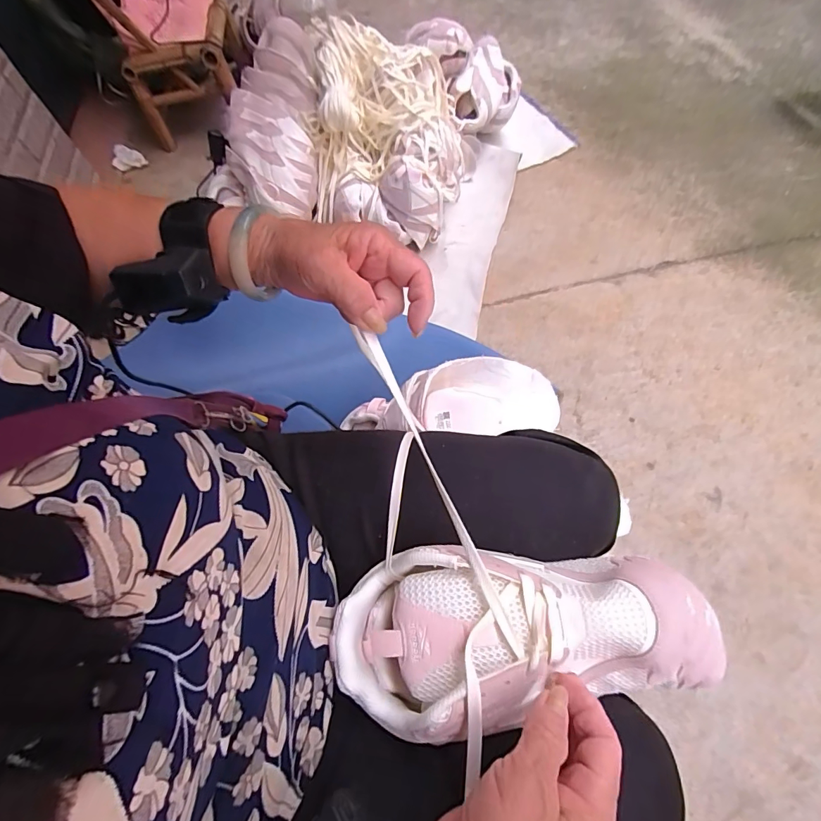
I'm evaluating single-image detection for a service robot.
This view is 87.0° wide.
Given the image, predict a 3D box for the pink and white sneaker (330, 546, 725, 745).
[{"bbox_3d":[0.081,0.152,0.293,0.255,0.085,0.101,-4,62,2],"label":"pink and white sneaker"}]

